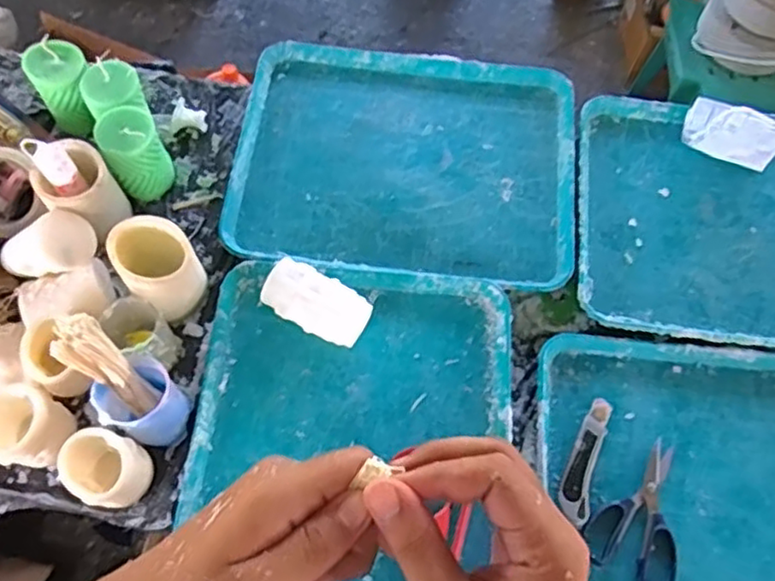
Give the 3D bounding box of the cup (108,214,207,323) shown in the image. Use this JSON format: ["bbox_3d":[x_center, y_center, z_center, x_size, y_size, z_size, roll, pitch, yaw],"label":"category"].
[{"bbox_3d":[-0.255,-0.025,0.738,0.077,0.095,0.088,-38,73,-16],"label":"cup"}]

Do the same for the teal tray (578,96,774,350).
[{"bbox_3d":[0.470,-0.085,0.848,0.433,0.032,0.342,8,66,2],"label":"teal tray"}]

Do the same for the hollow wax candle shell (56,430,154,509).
[{"bbox_3d":[-0.284,0.186,0.673,0.069,0.097,0.066,20,67,7],"label":"hollow wax candle shell"}]

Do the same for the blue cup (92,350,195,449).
[{"bbox_3d":[-0.253,0.119,0.687,0.073,0.088,0.074,1,66,-2],"label":"blue cup"}]

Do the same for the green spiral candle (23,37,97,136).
[{"bbox_3d":[-0.413,-0.260,0.843,0.070,0.102,0.074,10,66,3],"label":"green spiral candle"}]

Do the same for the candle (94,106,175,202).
[{"bbox_3d":[-0.314,-0.171,0.821,0.067,0.097,0.072,1,66,-2],"label":"candle"}]

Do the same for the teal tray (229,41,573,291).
[{"bbox_3d":[0.025,-0.179,0.872,0.434,0.020,0.342,8,66,2],"label":"teal tray"}]

